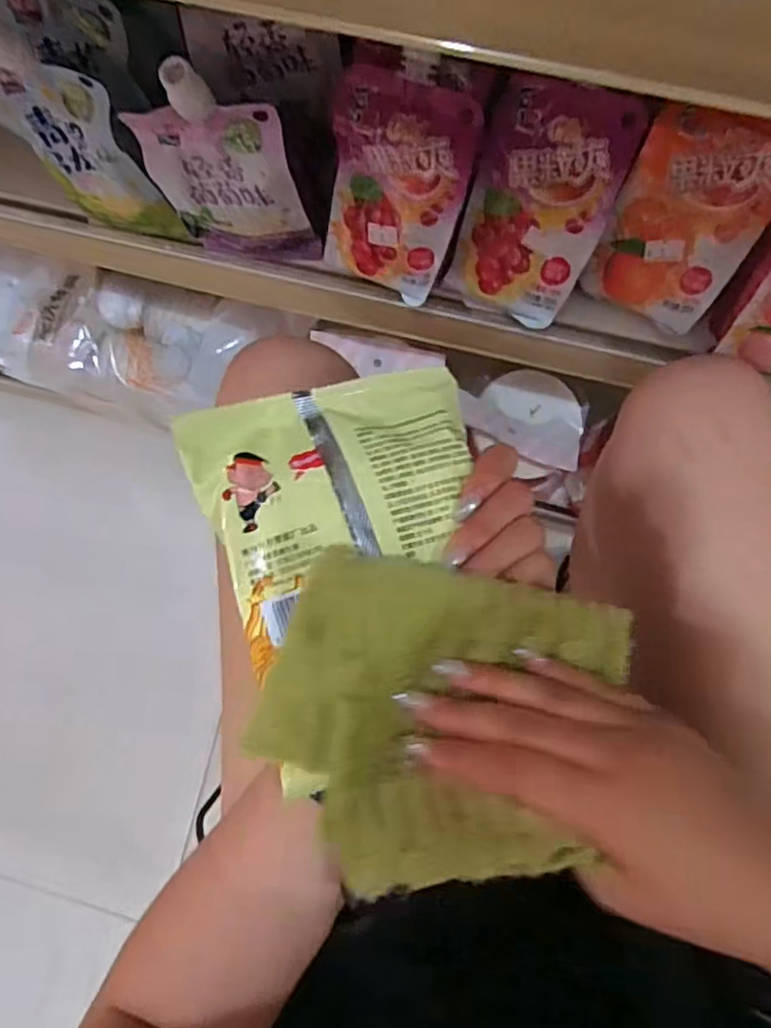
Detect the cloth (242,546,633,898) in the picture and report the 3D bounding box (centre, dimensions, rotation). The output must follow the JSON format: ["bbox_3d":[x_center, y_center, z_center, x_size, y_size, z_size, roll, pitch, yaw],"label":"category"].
[{"bbox_3d":[0.022,0.082,0.265,0.140,0.045,0.115,13,90,3],"label":"cloth"}]

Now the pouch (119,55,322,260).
[{"bbox_3d":[-0.090,-0.190,0.380,0.080,0.160,0.024,-2,89,3],"label":"pouch"}]

